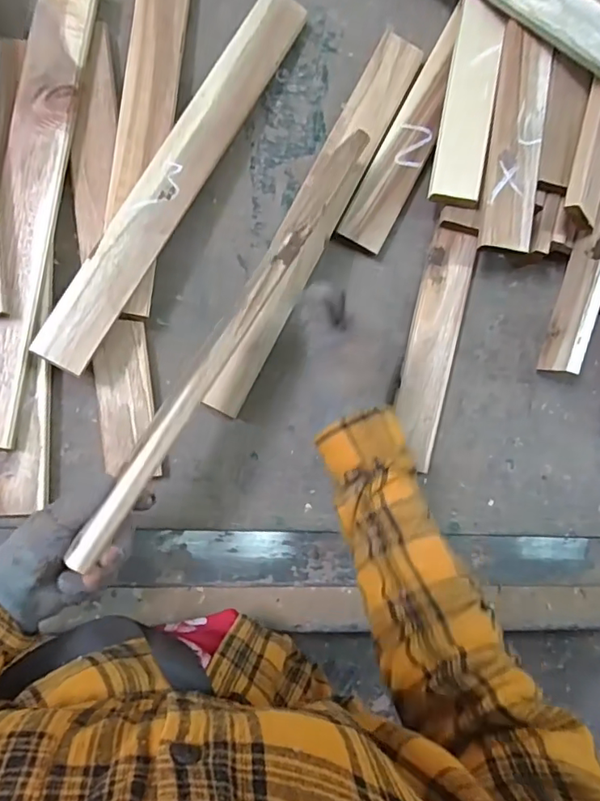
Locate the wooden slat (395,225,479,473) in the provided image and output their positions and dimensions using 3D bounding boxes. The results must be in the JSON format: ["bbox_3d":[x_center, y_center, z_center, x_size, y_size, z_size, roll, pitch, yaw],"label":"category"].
[{"bbox_3d":[0.145,-0.059,0.576,0.057,0.022,0.250,14,84,-7],"label":"wooden slat"}]

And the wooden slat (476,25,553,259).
[{"bbox_3d":[0.225,-0.271,0.551,0.052,0.009,0.234,8,89,-9],"label":"wooden slat"}]

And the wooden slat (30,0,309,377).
[{"bbox_3d":[-0.113,-0.228,0.514,0.046,0.007,0.446,31,76,-16],"label":"wooden slat"}]

